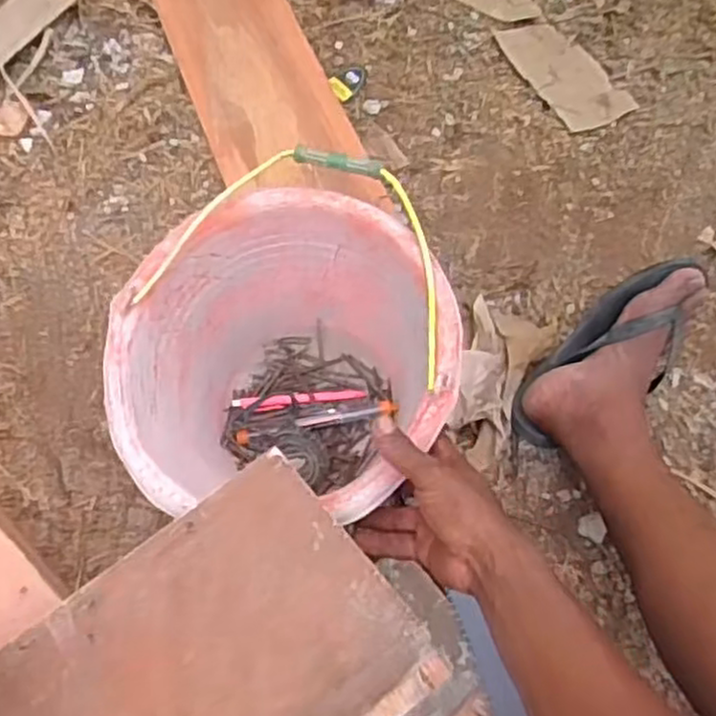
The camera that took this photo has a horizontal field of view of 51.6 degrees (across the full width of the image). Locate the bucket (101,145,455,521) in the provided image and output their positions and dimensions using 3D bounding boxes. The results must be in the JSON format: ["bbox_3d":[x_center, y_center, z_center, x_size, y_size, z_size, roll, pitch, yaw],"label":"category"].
[{"bbox_3d":[-0.060,0.022,0.680,0.277,0.238,0.303,1,59,-2],"label":"bucket"}]

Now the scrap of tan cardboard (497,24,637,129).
[{"bbox_3d":[0.309,-0.432,1.113,0.127,0.017,0.230,-22,63,-15],"label":"scrap of tan cardboard"}]

